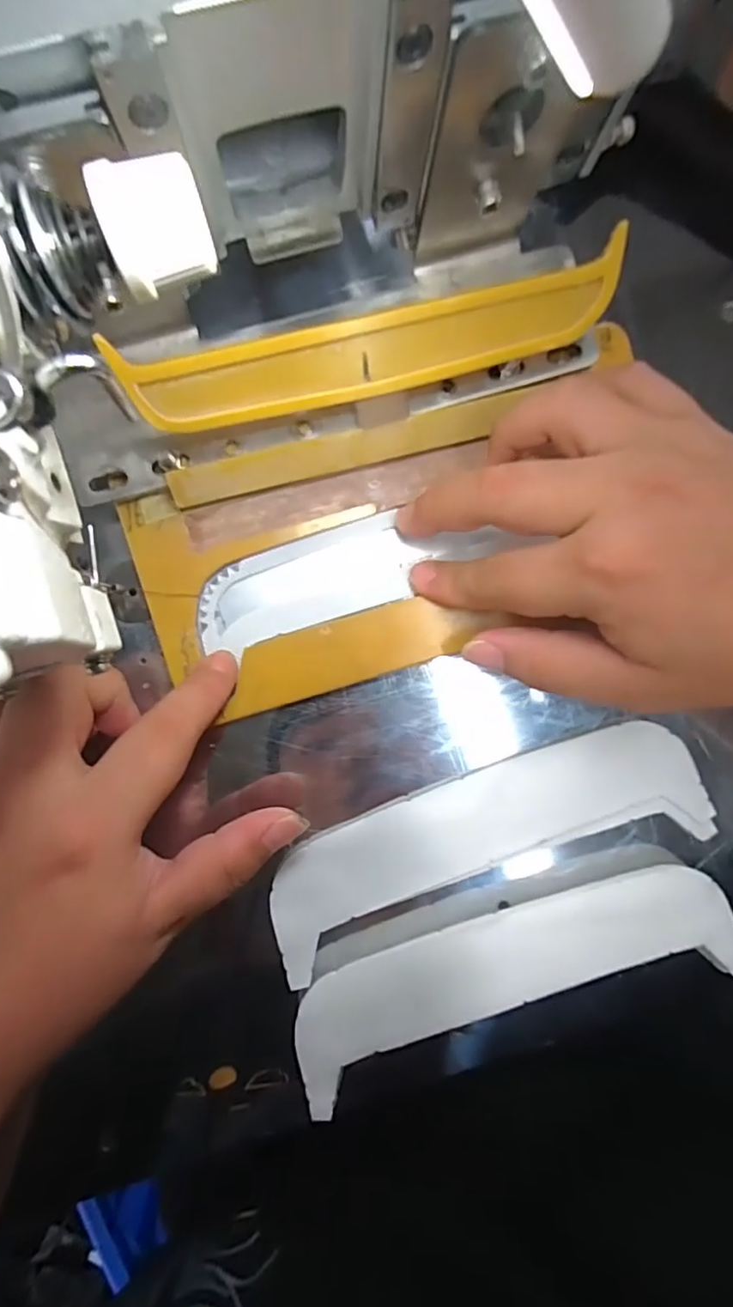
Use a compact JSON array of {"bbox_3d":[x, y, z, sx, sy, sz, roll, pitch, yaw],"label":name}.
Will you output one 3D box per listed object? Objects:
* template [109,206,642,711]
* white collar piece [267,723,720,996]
[{"bbox_3d":[0.007,-0.058,0.226,0.205,0.046,0.133,-15,93,-3],"label":"template"},{"bbox_3d":[0.052,0.081,0.252,0.194,0.007,0.056,-20,93,-2],"label":"white collar piece"}]

